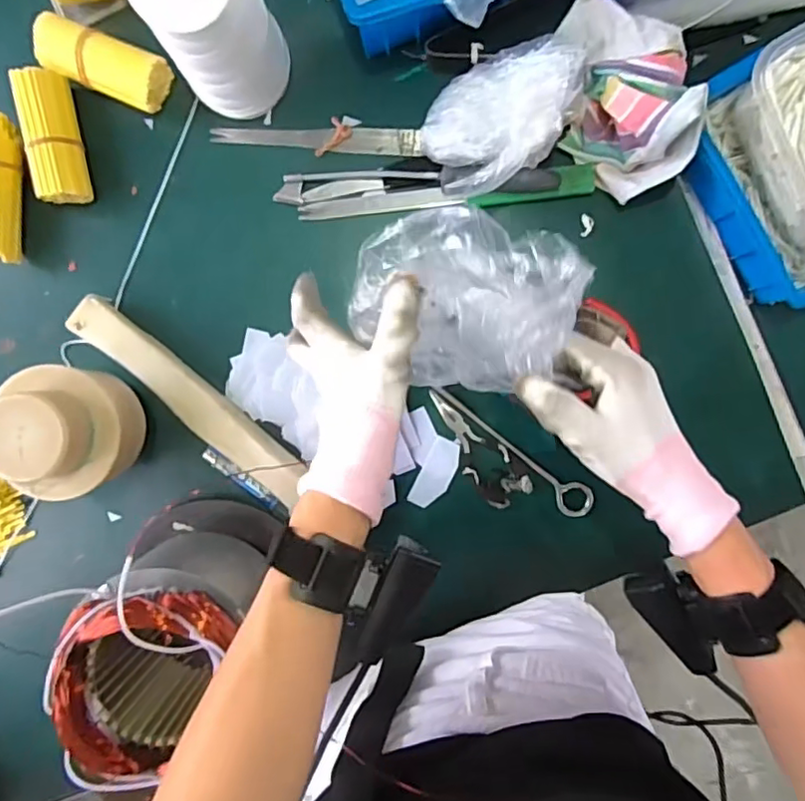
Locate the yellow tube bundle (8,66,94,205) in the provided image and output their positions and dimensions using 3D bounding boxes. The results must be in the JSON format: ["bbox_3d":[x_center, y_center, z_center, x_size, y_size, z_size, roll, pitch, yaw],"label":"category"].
[{"bbox_3d":[-0.324,-0.242,0.551,0.047,0.036,0.116,-8,93,2],"label":"yellow tube bundle"}]

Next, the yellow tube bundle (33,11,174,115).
[{"bbox_3d":[-0.273,-0.307,0.541,0.110,0.035,0.050,22,93,1],"label":"yellow tube bundle"}]

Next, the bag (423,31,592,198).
[{"bbox_3d":[0.090,-0.250,0.513,0.149,0.060,0.101,-33,91,3],"label":"bag"}]

